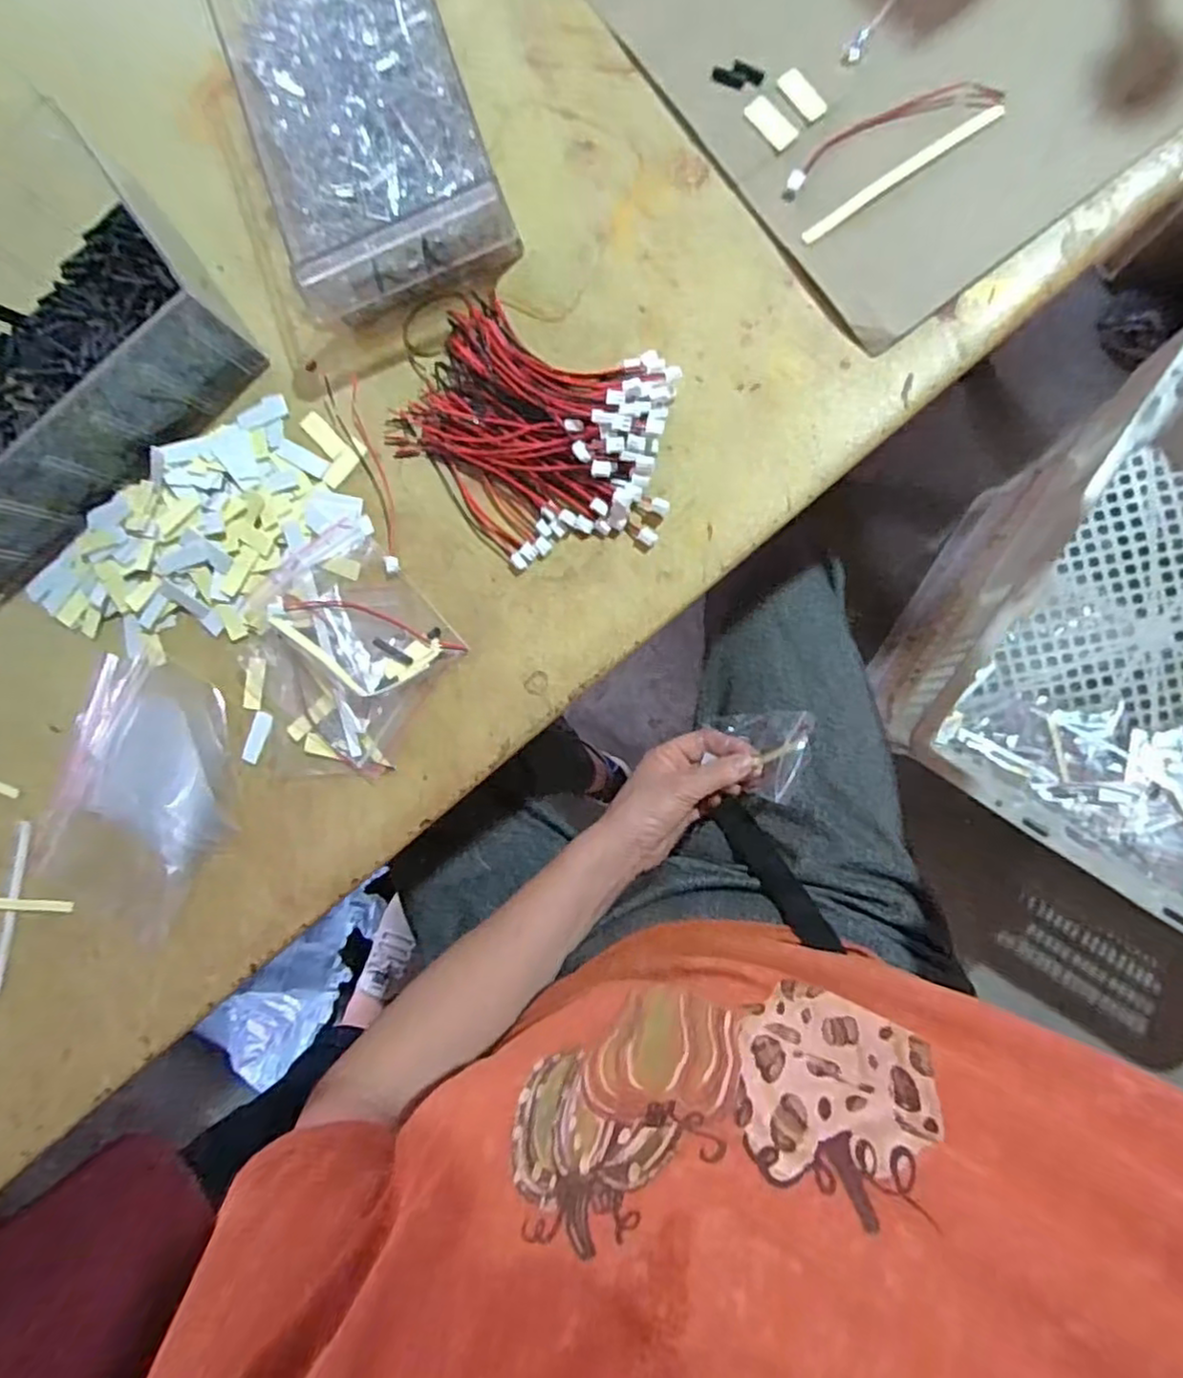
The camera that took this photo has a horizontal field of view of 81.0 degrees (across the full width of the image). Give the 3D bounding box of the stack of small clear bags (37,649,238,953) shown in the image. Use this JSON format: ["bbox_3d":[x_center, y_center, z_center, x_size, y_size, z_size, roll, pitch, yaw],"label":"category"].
[{"bbox_3d":[-0.246,0.060,0.381,0.102,0.006,0.141,22,93,8],"label":"stack of small clear bags"}]

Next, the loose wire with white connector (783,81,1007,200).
[{"bbox_3d":[0.136,-0.260,0.322,0.100,0.004,0.021,-20,87,8],"label":"loose wire with white connector"}]

